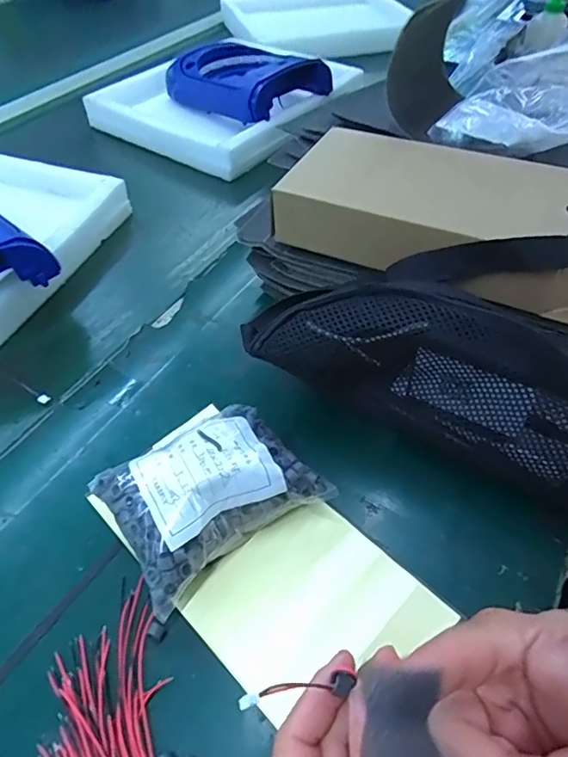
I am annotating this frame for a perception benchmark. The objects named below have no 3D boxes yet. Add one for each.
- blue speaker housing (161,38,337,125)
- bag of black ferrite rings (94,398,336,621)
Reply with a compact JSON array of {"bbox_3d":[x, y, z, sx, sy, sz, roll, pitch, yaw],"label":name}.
[{"bbox_3d":[-0.058,-0.452,0.786,0.224,0.079,0.153,36,57,25],"label":"blue speaker housing"},{"bbox_3d":[-0.050,0.077,0.353,0.128,0.056,0.094,-30,56,-24],"label":"bag of black ferrite rings"}]

